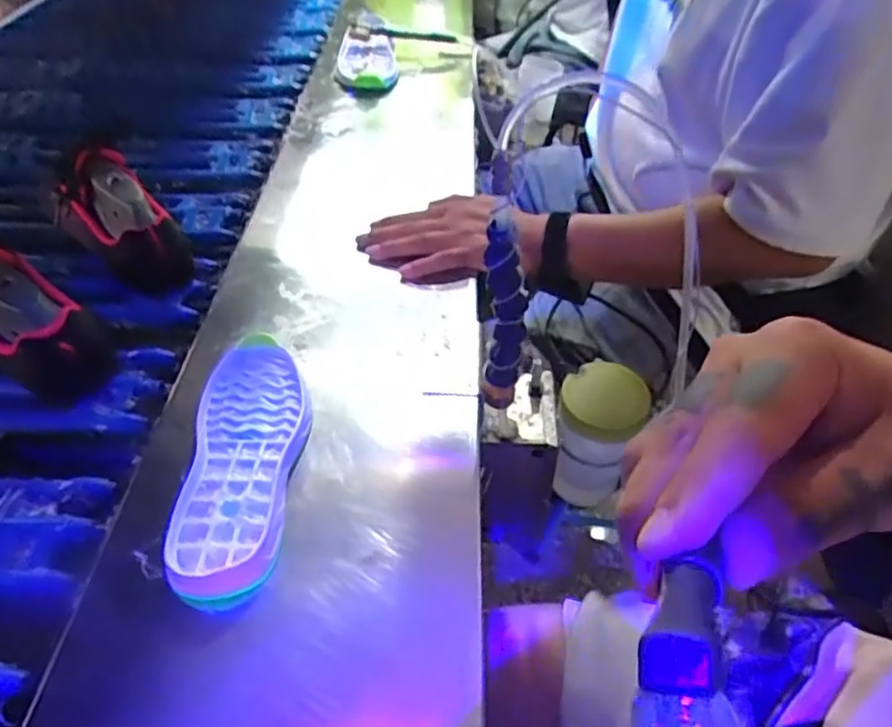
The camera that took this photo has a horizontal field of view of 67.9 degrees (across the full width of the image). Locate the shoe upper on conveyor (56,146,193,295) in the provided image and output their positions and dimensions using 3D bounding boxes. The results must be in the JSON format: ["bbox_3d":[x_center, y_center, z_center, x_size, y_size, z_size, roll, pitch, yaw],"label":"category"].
[{"bbox_3d":[-0.310,-0.129,0.649,0.138,0.121,0.068,34,52,28],"label":"shoe upper on conveyor"}]

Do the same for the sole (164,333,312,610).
[{"bbox_3d":[-0.140,0.063,0.464,0.079,0.021,0.209,-2,44,-5],"label":"sole"}]

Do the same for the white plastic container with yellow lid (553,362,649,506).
[{"bbox_3d":[0.133,0.071,0.602,0.068,0.134,0.064,20,47,17],"label":"white plastic container with yellow lid"}]

